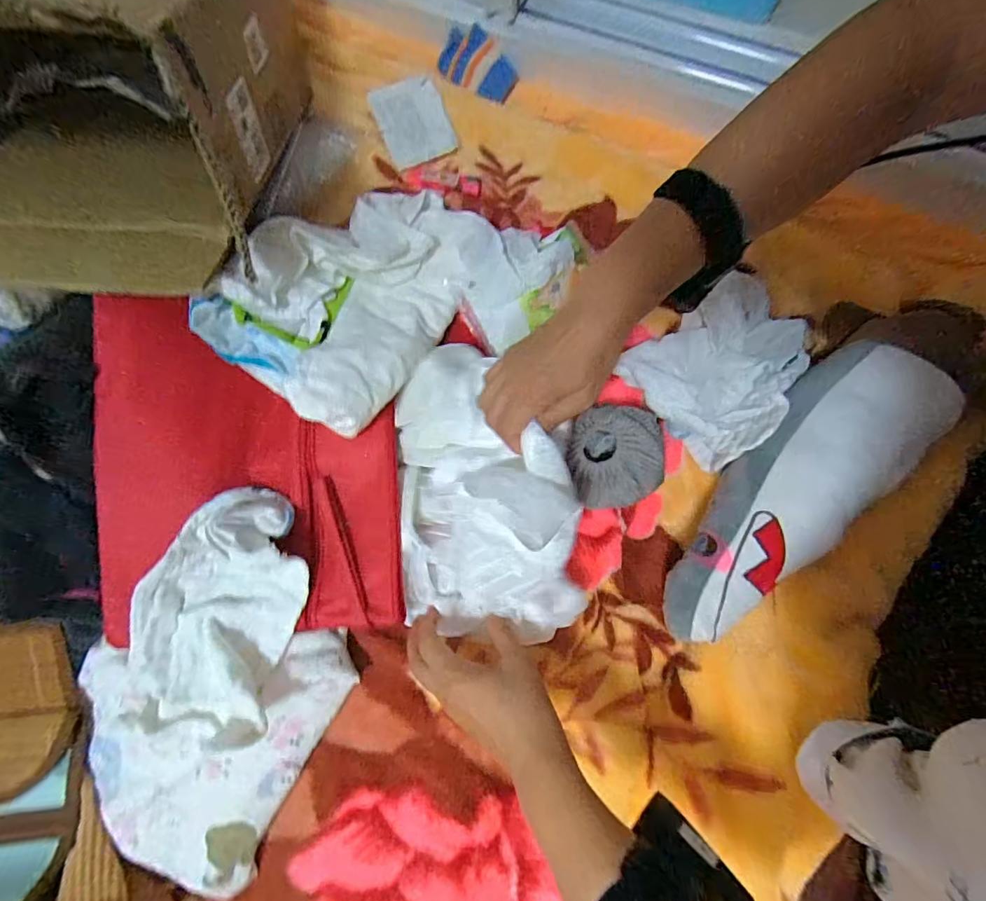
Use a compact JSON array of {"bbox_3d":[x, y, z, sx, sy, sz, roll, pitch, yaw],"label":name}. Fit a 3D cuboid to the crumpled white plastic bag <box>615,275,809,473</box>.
[{"bbox_3d":[0.211,-0.088,0.439,0.122,0.066,0.167,42,85,11],"label":"crumpled white plastic bag"}]

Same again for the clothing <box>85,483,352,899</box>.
[{"bbox_3d":[-0.238,0.186,0.403,0.213,0.068,0.301,27,82,9],"label":"clothing"}]

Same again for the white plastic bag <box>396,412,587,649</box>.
[{"bbox_3d":[-0.009,0.073,0.375,0.138,0.123,0.153,-7,79,-1],"label":"white plastic bag"}]

